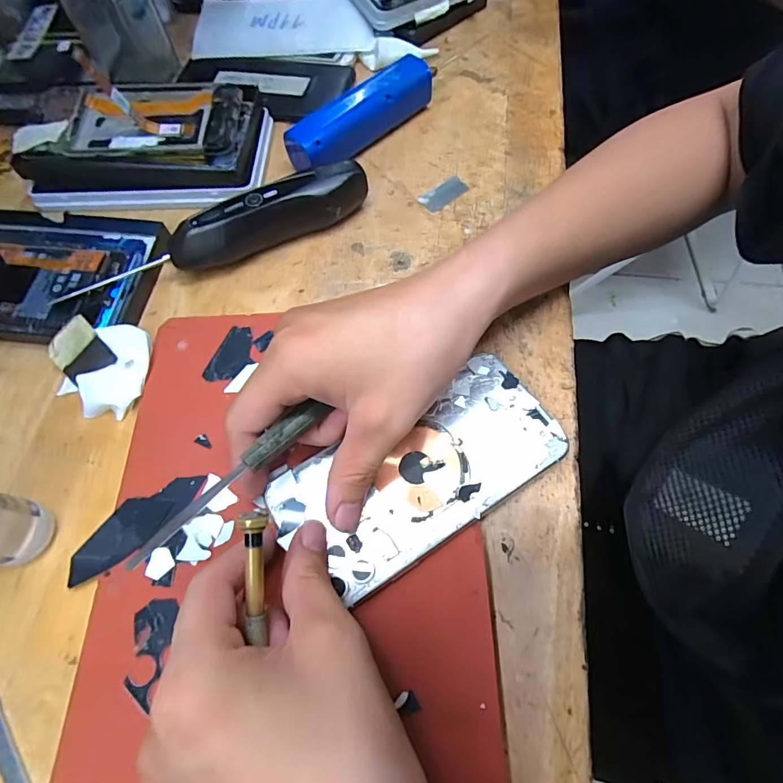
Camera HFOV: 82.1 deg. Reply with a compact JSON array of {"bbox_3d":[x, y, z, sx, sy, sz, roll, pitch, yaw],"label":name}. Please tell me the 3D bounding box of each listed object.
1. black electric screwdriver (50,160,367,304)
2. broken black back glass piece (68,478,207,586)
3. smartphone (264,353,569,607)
[{"bbox_3d":[-0.117,-0.108,0.312,0.210,0.036,0.027,-22,65,-7],"label":"black electric screwdriver"},{"bbox_3d":[-0.139,0.072,0.244,0.079,0.004,0.027,-41,65,-13],"label":"broken black back glass piece"},{"bbox_3d":[0.014,0.042,0.241,0.152,0.006,0.075,-29,68,-10],"label":"smartphone"}]

